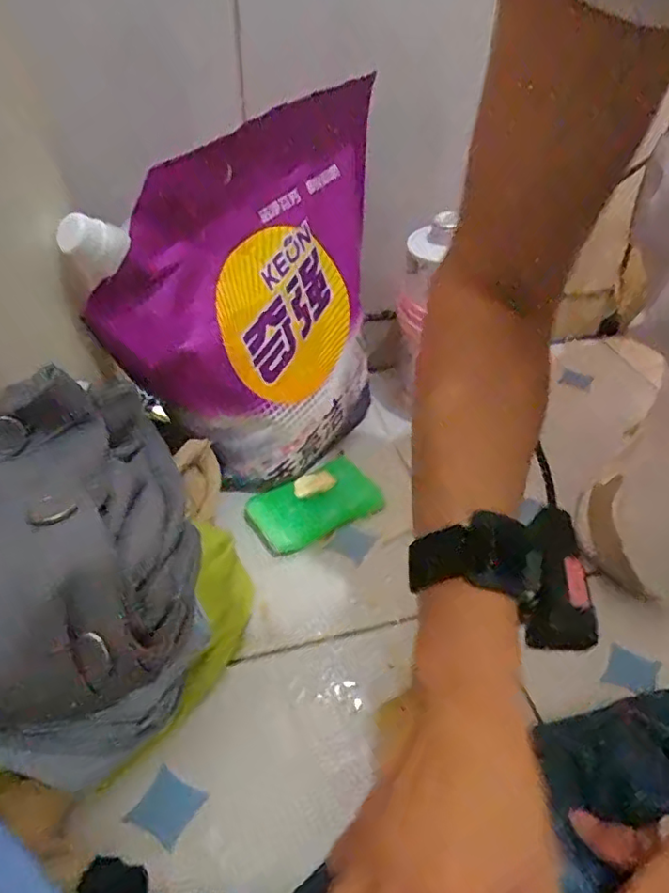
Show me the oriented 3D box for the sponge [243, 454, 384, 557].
[{"bbox_3d":[-0.018,0.046,0.485,0.102,0.018,0.060,-22,47,-25],"label":"sponge"}]

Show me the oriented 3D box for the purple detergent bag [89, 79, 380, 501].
[{"bbox_3d":[-0.046,-0.097,0.448,0.050,0.264,0.242,25,50,38],"label":"purple detergent bag"}]

